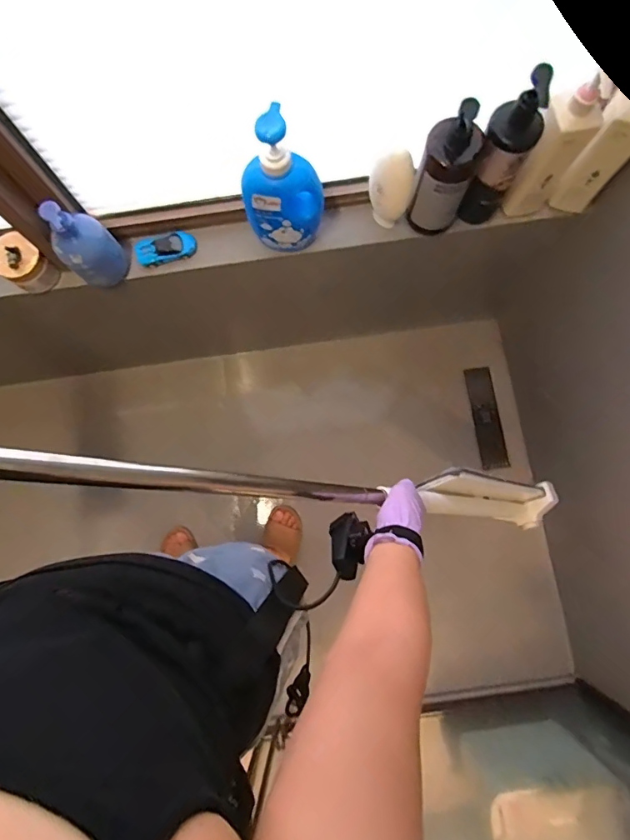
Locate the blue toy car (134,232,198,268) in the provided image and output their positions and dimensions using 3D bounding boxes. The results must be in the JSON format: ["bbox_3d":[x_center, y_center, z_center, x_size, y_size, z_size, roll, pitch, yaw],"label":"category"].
[{"bbox_3d":[-0.283,-0.325,0.888,0.115,0.027,0.045,-16,80,-3],"label":"blue toy car"}]

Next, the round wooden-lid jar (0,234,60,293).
[{"bbox_3d":[-0.535,-0.286,0.859,0.074,0.090,0.070,0,80,0],"label":"round wooden-lid jar"}]

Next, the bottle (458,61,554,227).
[{"bbox_3d":[0.294,-0.415,0.742,0.078,0.274,0.063,25,81,4],"label":"bottle"}]

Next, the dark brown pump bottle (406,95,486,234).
[{"bbox_3d":[0.215,-0.404,0.768,0.092,0.252,0.068,15,80,3],"label":"dark brown pump bottle"}]

